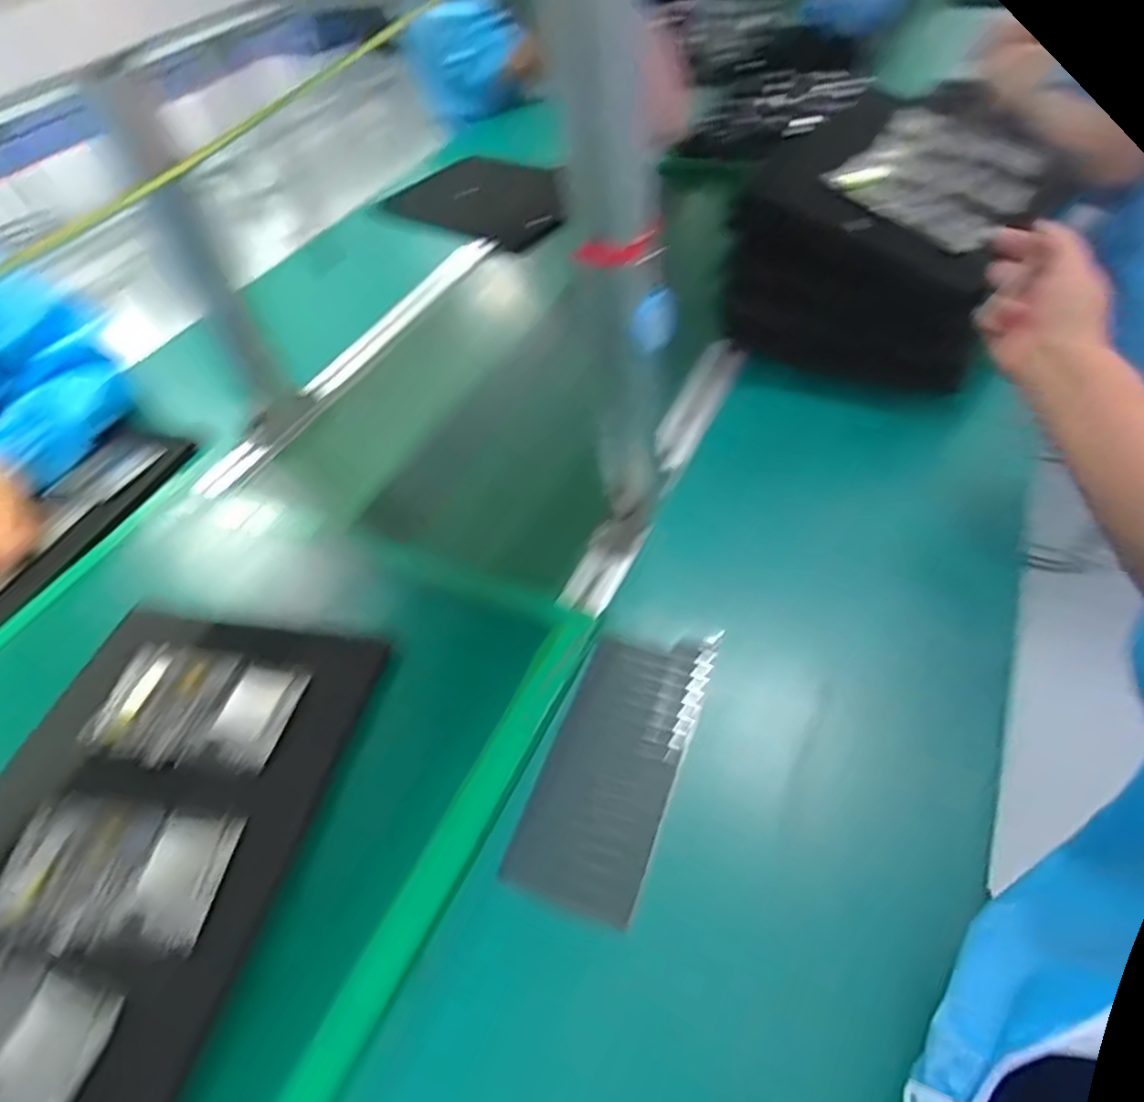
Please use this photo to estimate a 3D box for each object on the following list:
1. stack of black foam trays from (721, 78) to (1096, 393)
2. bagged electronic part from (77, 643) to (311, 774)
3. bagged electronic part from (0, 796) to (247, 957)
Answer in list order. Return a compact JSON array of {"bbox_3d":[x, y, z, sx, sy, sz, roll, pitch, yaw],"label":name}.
[{"bbox_3d":[0.316,-0.325,0.722,0.260,0.163,0.268,26,55,26],"label":"stack of black foam trays"},{"bbox_3d":[-0.291,0.119,0.542,0.147,0.013,0.090,5,50,14],"label":"bagged electronic part"},{"bbox_3d":[-0.307,0.210,0.467,0.153,0.008,0.087,1,49,11],"label":"bagged electronic part"}]

